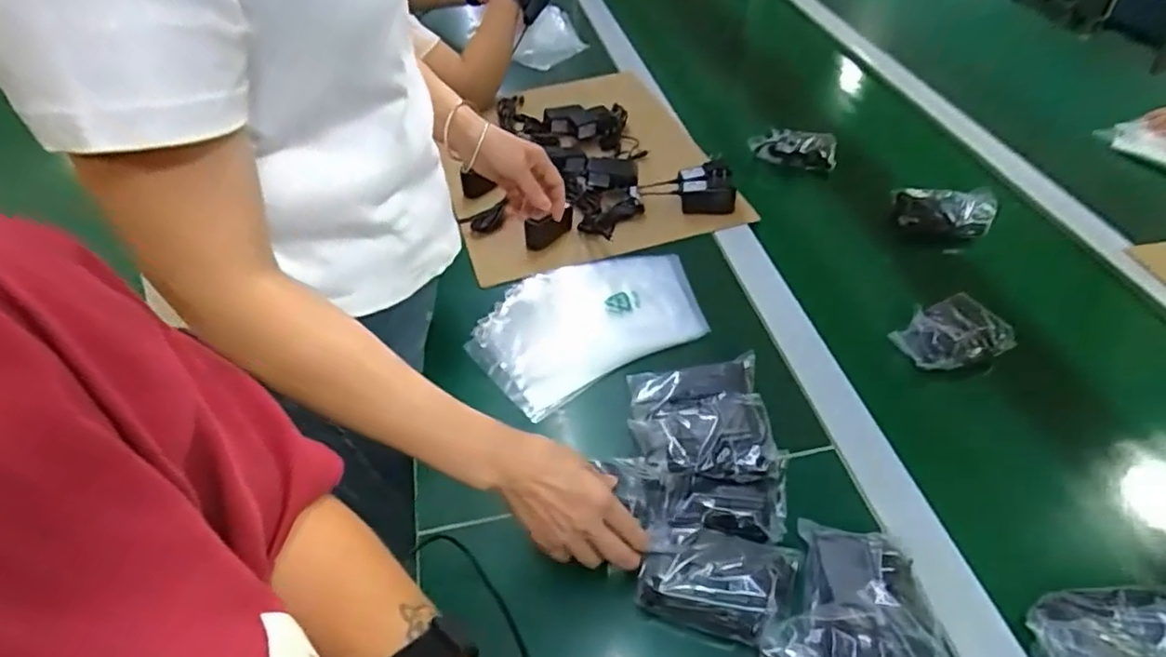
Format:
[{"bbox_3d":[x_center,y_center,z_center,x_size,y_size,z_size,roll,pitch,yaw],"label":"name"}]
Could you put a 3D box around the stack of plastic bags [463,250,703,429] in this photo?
[{"bbox_3d":[0.004,-0.014,0.758,0.266,0.028,0.170,-26,57,-11],"label":"stack of plastic bags"}]

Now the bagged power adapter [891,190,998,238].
[{"bbox_3d":[0.477,-0.155,0.843,0.116,0.045,0.053,10,44,7],"label":"bagged power adapter"}]

